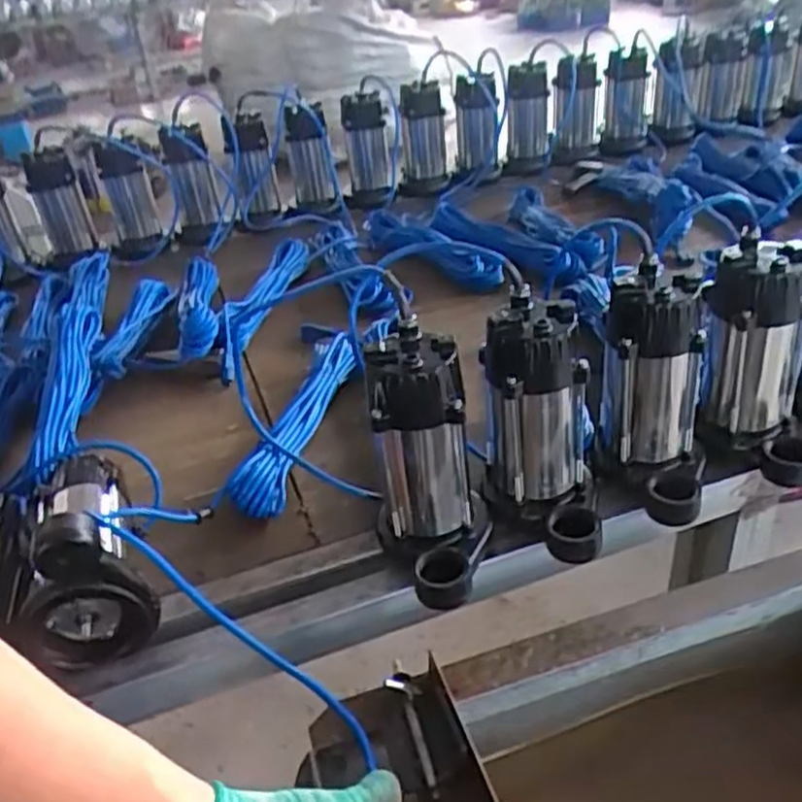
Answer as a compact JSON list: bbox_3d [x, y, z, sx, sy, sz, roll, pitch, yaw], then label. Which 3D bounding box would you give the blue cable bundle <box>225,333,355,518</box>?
[{"bbox_3d":[-0.142,0.024,1.018,0.085,0.056,0.351,4,35,15],"label":"blue cable bundle"}]

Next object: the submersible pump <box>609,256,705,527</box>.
[{"bbox_3d":[0.280,-0.006,0.805,0.098,0.216,0.159,-10,34,-6],"label":"submersible pump"}]

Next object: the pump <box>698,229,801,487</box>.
[{"bbox_3d":[0.410,-0.046,0.834,0.098,0.216,0.164,-27,38,-27],"label":"pump"}]

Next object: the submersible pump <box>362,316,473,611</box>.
[{"bbox_3d":[0.023,0.067,0.770,0.101,0.254,0.204,-5,33,3],"label":"submersible pump"}]

